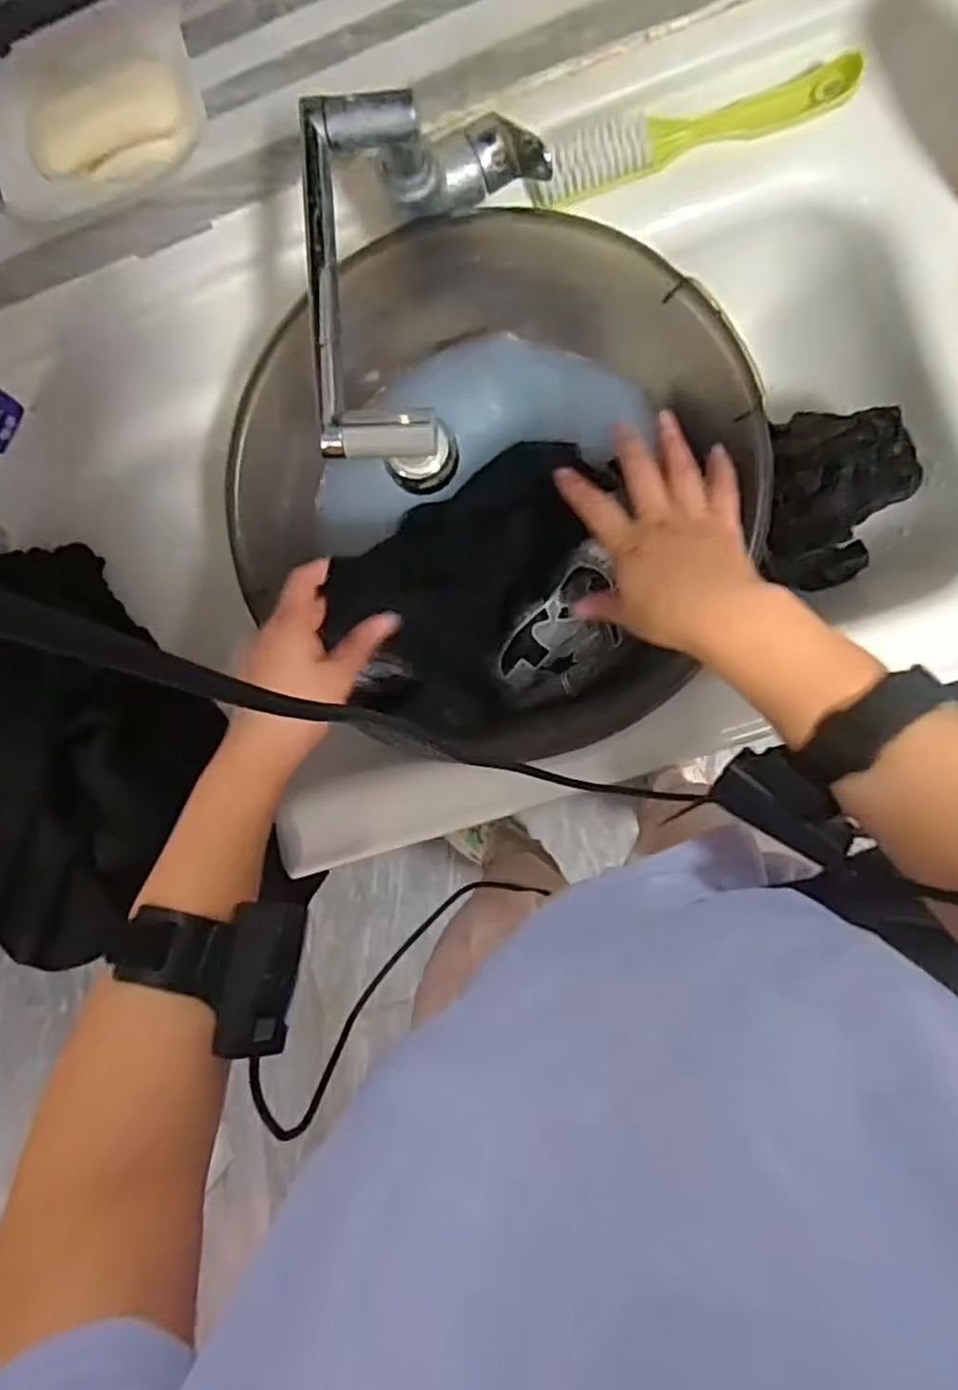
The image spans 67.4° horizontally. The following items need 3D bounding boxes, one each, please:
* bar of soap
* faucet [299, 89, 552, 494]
[{"bbox_3d":[-0.213,-0.328,0.418,0.091,0.028,0.051,-23,121,-2],"label":"bar of soap"},{"bbox_3d":[-0.047,-0.263,0.446,0.114,0.100,0.247,17,92,6],"label":"faucet"}]

